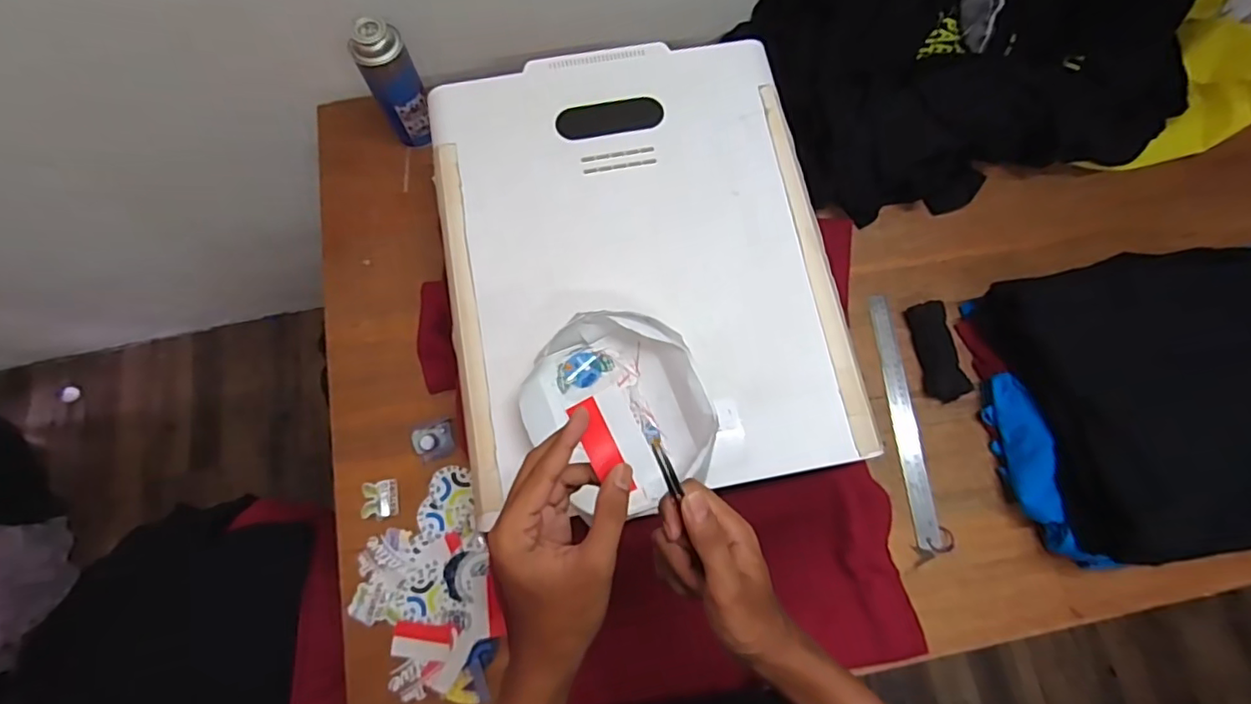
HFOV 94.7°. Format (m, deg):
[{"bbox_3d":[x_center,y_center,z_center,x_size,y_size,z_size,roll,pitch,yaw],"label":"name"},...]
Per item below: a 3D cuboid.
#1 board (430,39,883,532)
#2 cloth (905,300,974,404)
[{"bbox_3d":[0.012,-0.107,0.615,0.395,0.028,0.495,-9,74,-4],"label":"board"},{"bbox_3d":[0.400,-0.002,0.742,0.046,0.022,0.125,-11,74,-4],"label":"cloth"}]

